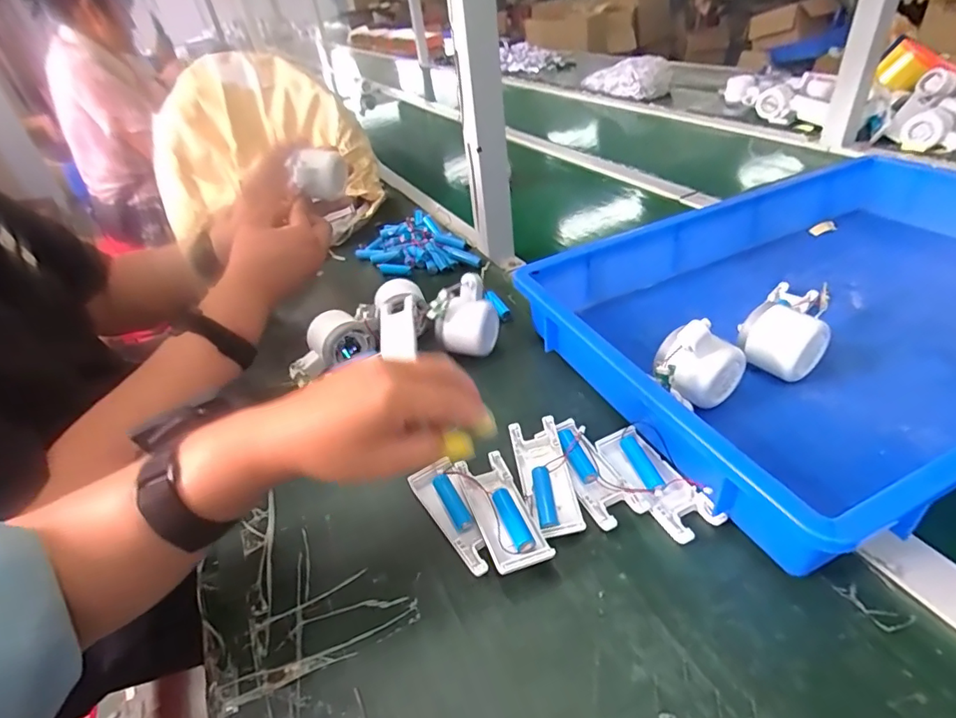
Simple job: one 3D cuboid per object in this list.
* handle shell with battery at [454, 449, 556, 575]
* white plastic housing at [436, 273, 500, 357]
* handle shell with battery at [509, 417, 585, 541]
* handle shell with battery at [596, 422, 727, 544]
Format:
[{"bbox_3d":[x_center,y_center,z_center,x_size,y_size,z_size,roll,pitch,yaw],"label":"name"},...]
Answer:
[{"bbox_3d":[0.017,0.115,0.382,0.041,0.022,0.101,-18,40,-12],"label":"handle shell with battery"},{"bbox_3d":[-0.011,-0.042,0.540,0.062,0.078,0.052,-7,39,2],"label":"white plastic housing"},{"bbox_3d":[0.054,0.094,0.406,0.040,0.021,0.100,-10,39,-2],"label":"handle shell with battery"},{"bbox_3d":[0.138,0.093,0.397,0.043,0.013,0.102,-23,41,-18],"label":"handle shell with battery"}]

